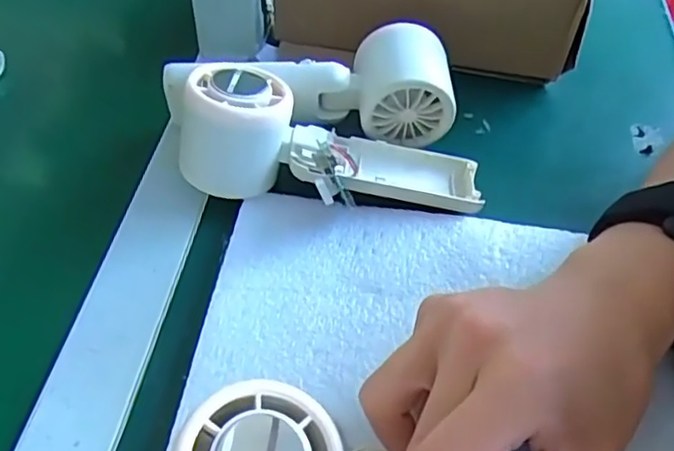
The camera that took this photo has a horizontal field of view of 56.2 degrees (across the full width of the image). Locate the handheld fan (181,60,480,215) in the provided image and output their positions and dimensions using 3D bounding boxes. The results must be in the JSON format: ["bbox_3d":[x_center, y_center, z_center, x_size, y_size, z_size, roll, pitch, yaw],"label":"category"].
[{"bbox_3d":[-0.005,-0.039,0.348,0.168,0.054,0.069,10,47,-17],"label":"handheld fan"}]

